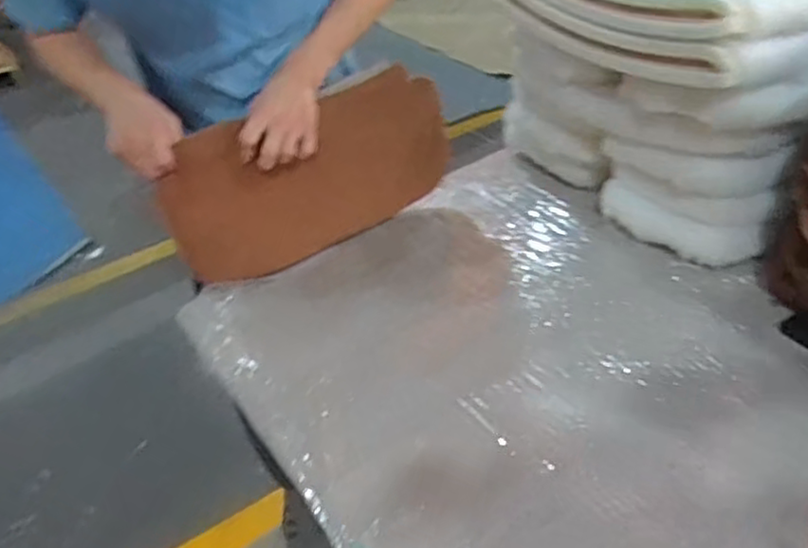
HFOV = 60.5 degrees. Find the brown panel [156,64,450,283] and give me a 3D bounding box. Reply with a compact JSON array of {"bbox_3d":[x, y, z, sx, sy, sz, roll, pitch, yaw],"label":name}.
[{"bbox_3d":[-0.119,-0.149,1.037,0.472,0.244,0.064,-28,43,-24],"label":"brown panel"}]

